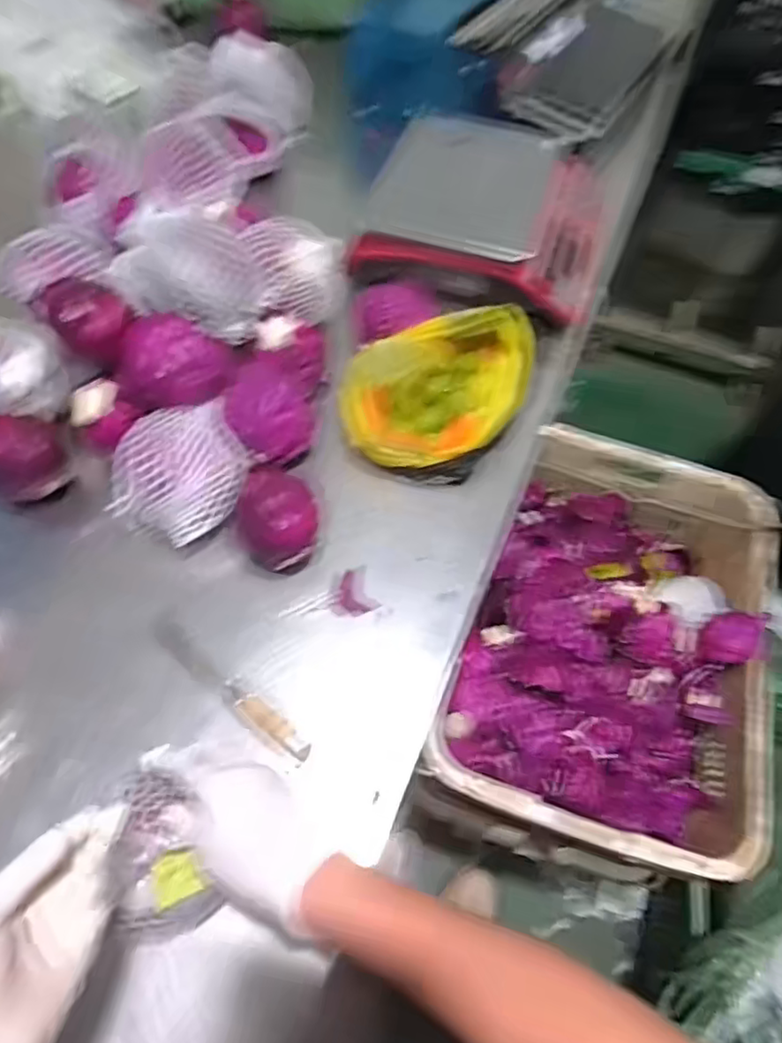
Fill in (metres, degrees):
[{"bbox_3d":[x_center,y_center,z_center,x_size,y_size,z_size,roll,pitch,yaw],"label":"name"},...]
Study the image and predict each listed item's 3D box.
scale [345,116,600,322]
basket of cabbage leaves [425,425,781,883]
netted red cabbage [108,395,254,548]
[{"bbox_3d":[0.135,-0.425,0.898,0.327,0.117,0.297,12,59,3],"label":"scale"},{"bbox_3d":[0.345,0.161,0.961,0.410,0.180,0.632,20,60,7],"label":"basket of cabbage leaves"},{"bbox_3d":[-0.214,-0.048,0.657,0.110,0.119,0.128,26,61,11],"label":"netted red cabbage"}]

